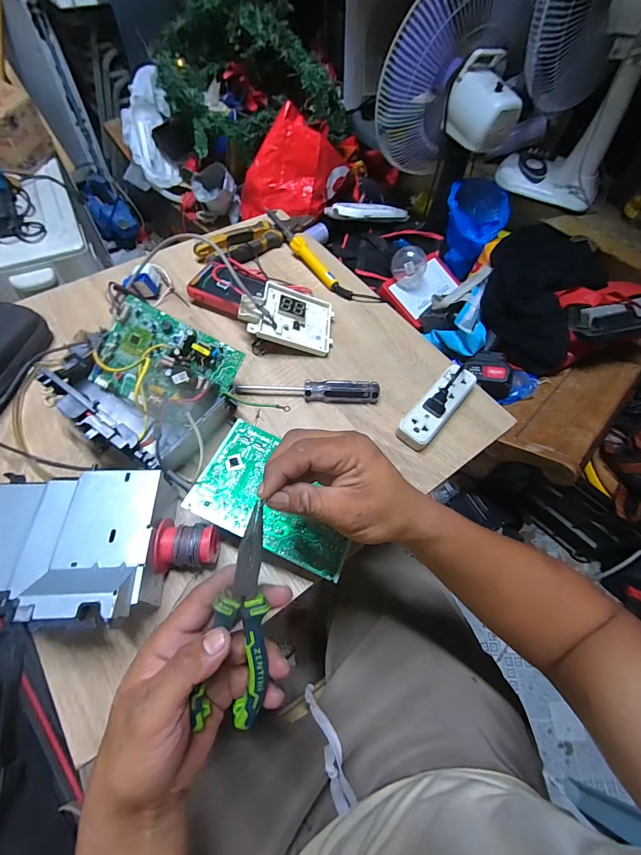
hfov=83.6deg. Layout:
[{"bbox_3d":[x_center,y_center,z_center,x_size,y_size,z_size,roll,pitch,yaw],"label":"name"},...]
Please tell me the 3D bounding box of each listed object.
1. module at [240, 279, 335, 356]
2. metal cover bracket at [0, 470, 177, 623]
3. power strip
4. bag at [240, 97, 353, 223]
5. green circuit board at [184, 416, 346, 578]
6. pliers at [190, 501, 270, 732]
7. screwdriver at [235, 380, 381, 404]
[{"bbox_3d":[-0.045,-0.168,0.528,0.137,0.019,0.096,13,69,-19],"label":"module"},{"bbox_3d":[-0.248,0.107,0.336,0.197,0.066,0.140,0,61,-4],"label":"metal cover bracket"},{"bbox_3d":[0.160,-0.030,0.492,0.046,0.029,0.143,38,65,16],"label":"power strip"},{"bbox_3d":[-0.061,-0.748,1.052,0.336,0.249,0.134,-15,63,-13],"label":"bag"},{"bbox_3d":[-0.041,0.073,0.387,0.170,0.022,0.114,23,62,8],"label":"green circuit board"},{"bbox_3d":[-0.060,0.135,0.257,0.044,0.018,0.154,4,86,-2],"label":"pliers"},{"bbox_3d":[-0.015,-0.053,0.492,0.192,0.024,0.025,1,61,-4],"label":"screwdriver"}]

